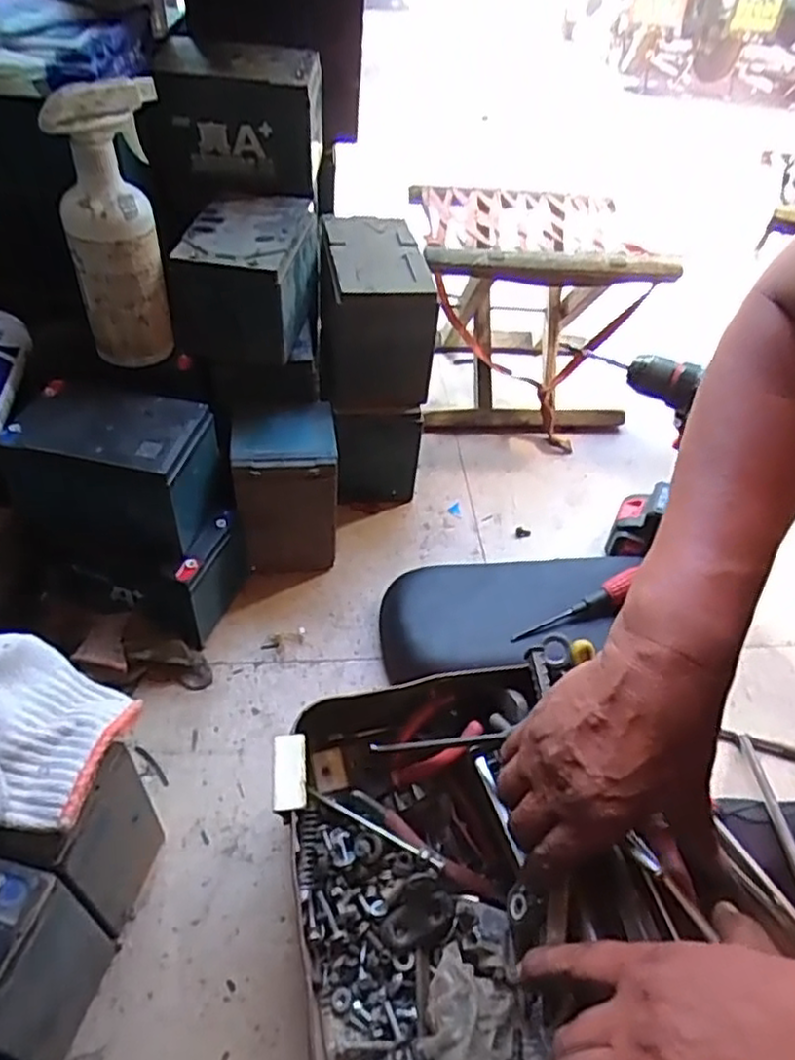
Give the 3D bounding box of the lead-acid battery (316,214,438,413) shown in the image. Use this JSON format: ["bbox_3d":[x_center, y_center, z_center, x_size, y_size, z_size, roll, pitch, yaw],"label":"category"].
[{"bbox_3d":[-0.026,-0.239,0.757,0.108,0.132,0.183,-2,47,-9],"label":"lead-acid battery"}]

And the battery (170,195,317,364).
[{"bbox_3d":[-0.142,-0.243,0.676,0.111,0.112,0.135,4,46,-3],"label":"battery"}]

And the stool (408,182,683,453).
[{"bbox_3d":[0.164,-0.279,0.925,0.291,0.263,0.213,4,46,-3],"label":"stool"}]

